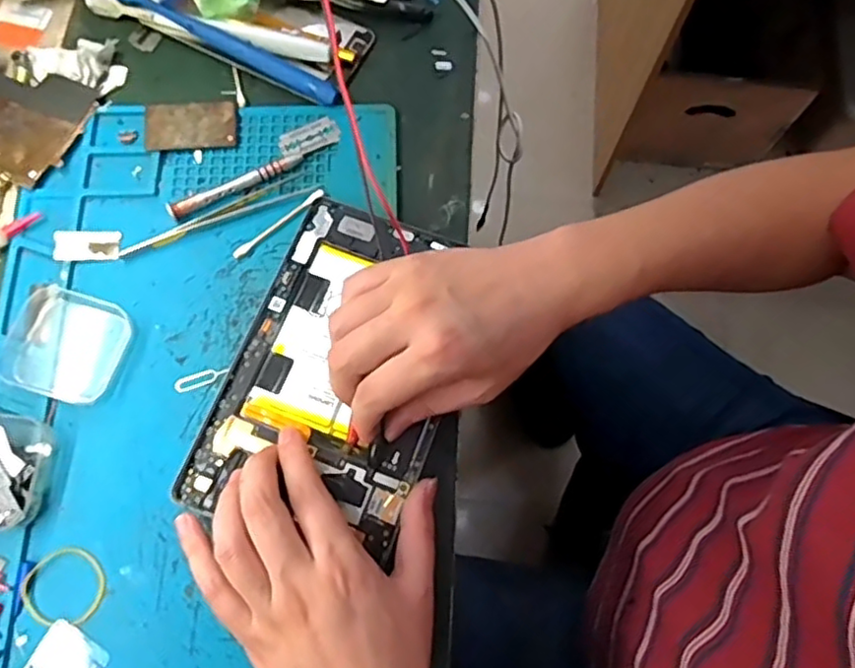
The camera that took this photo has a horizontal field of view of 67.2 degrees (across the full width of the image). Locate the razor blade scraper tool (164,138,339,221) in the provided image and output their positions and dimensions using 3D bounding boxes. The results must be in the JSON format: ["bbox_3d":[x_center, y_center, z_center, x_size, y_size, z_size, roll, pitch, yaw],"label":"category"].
[{"bbox_3d":[-0.115,-0.106,0.428,0.118,0.011,0.011,-29,75,-11],"label":"razor blade scraper tool"}]

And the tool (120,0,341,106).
[{"bbox_3d":[-0.144,-0.207,0.456,0.186,0.016,0.015,27,73,7],"label":"tool"}]

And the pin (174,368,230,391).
[{"bbox_3d":[-0.137,0.027,0.391,0.034,0.004,0.008,-16,73,-7],"label":"pin"}]

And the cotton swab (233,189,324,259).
[{"bbox_3d":[-0.097,-0.072,0.420,0.070,0.008,0.008,-38,77,-13],"label":"cotton swab"}]

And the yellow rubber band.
[{"bbox_3d":[-0.199,0.139,0.353,0.042,0.004,0.041,0,72,-2],"label":"yellow rubber band"}]

